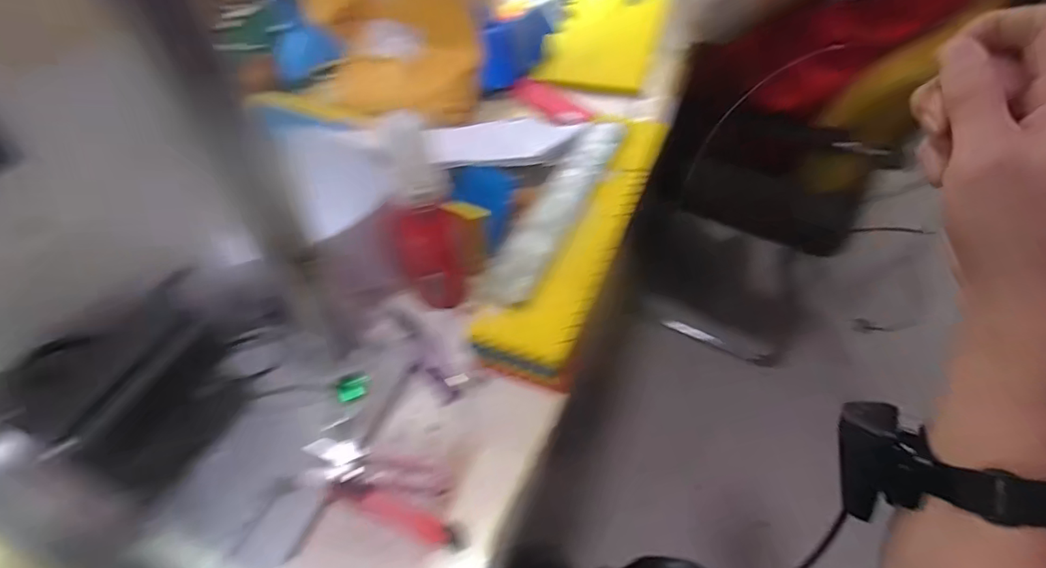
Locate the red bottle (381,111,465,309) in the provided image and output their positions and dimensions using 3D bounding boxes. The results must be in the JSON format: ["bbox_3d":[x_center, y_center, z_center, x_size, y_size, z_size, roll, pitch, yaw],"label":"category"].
[{"bbox_3d":[-0.080,-0.055,0.437,0.046,0.177,0.046,-2,50,0],"label":"red bottle"}]

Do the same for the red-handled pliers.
[{"bbox_3d":[-0.094,0.142,0.372,0.123,0.015,0.048,27,55,5],"label":"red-handled pliers"}]

